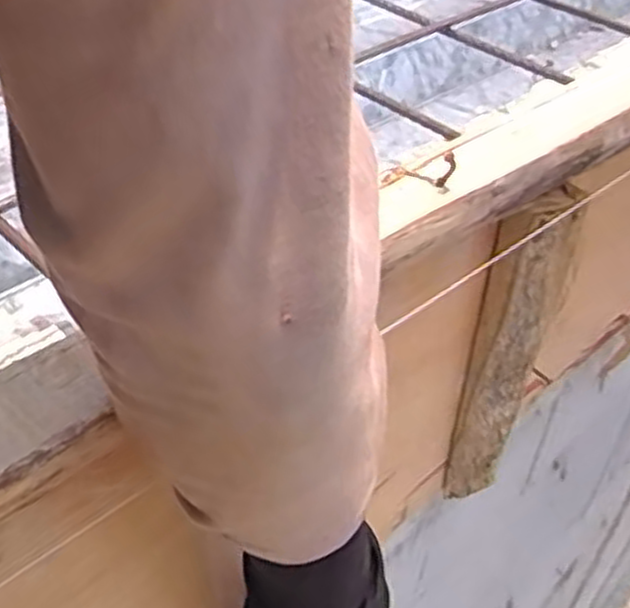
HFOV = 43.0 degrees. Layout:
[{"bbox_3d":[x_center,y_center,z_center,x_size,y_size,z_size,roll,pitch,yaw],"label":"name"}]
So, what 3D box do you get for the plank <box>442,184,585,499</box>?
[{"bbox_3d":[0.138,0.049,0.600,0.064,0.291,0.025,-26,50,-31],"label":"plank"}]

